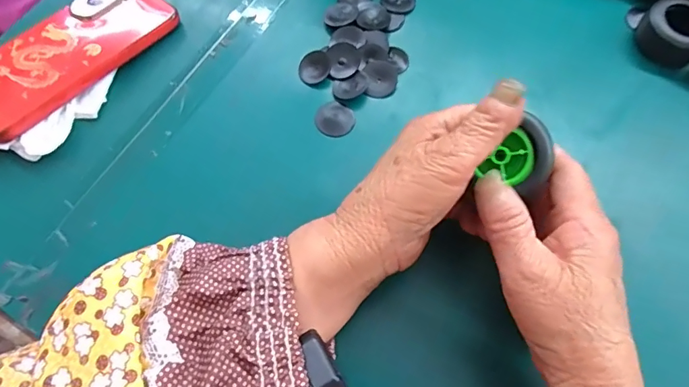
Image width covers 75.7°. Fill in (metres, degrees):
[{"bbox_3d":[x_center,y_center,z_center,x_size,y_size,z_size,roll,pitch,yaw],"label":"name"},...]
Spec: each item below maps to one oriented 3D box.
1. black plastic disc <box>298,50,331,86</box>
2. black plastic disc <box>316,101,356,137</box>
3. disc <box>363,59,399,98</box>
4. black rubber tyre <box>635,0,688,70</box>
[{"bbox_3d":[-0.023,-0.098,0.340,0.024,0.006,0.028,-16,67,-7],"label":"black plastic disc"},{"bbox_3d":[-0.007,-0.054,0.321,0.027,0.005,0.028,0,66,0],"label":"black plastic disc"},{"bbox_3d":[0.027,-0.087,0.333,0.026,0.005,0.031,20,67,9],"label":"disc"},{"bbox_3d":[0.250,-0.122,0.335,0.041,0.027,0.043,0,66,0],"label":"black rubber tyre"}]

